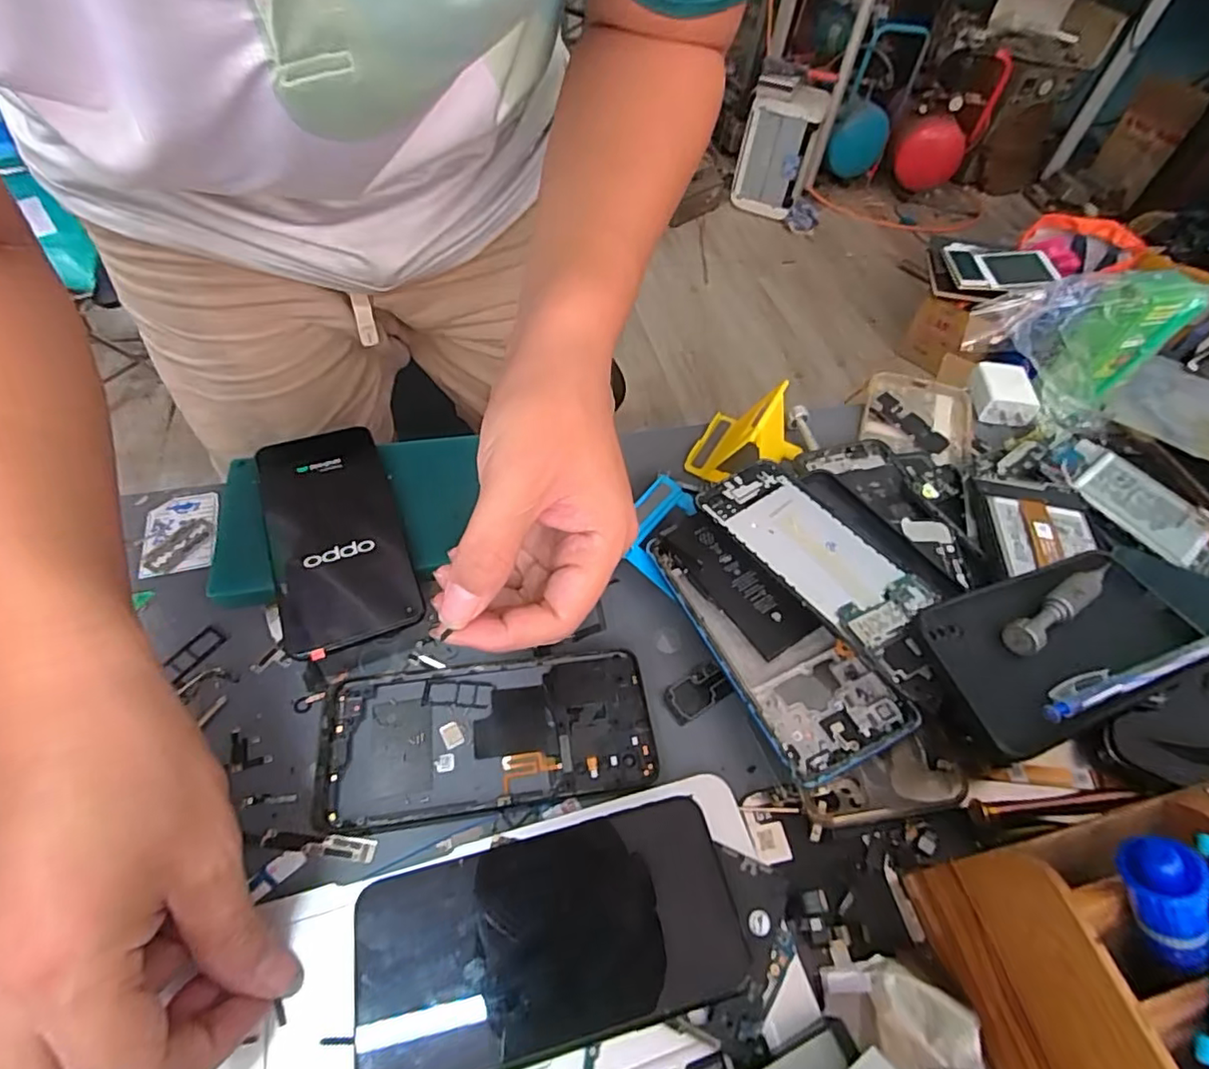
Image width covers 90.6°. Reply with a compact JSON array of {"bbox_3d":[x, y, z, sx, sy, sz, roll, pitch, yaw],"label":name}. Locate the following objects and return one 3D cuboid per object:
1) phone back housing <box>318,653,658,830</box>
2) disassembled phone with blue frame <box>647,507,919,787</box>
[{"bbox_3d":[-0.060,0.103,0.311,0.166,0.008,0.072,-5,55,-9],"label":"phone back housing"},{"bbox_3d":[0.091,0.051,0.338,0.068,0.015,0.165,-19,58,-19],"label":"disassembled phone with blue frame"}]

